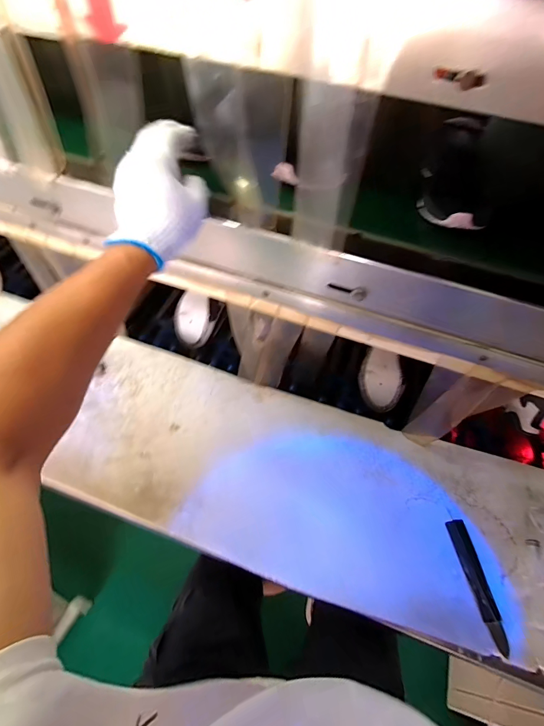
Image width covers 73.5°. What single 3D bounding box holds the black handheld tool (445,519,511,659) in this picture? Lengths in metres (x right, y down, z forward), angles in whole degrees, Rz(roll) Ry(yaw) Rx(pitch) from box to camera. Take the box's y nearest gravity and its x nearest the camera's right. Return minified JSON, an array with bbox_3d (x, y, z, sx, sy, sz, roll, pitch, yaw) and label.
[{"bbox_3d":[0.293,0.312,0.519,0.025,0.013,0.164,-2,55,-7],"label":"black handheld tool"}]

